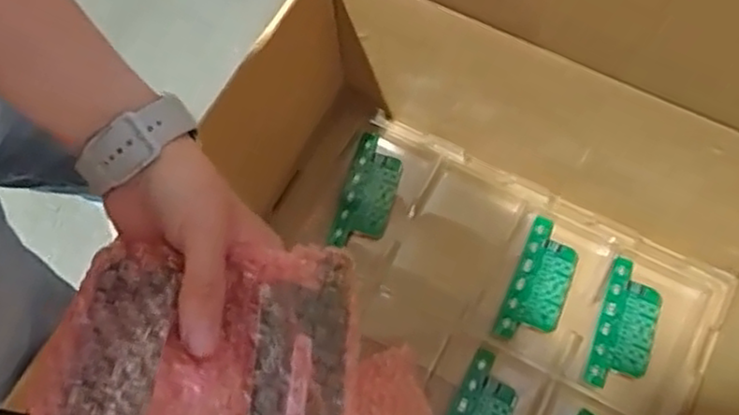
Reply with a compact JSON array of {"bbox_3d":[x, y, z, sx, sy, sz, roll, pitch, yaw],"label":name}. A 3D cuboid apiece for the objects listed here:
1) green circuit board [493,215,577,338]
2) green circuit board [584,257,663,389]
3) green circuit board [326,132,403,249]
[{"bbox_3d":[0.175,0.077,0.714,0.057,0.010,0.131,22,71,9],"label":"green circuit board"},{"bbox_3d":[0.259,0.119,0.699,0.056,0.008,0.134,20,70,8],"label":"green circuit board"},{"bbox_3d":[0.000,-0.016,0.763,0.056,0.009,0.130,14,70,6],"label":"green circuit board"}]

